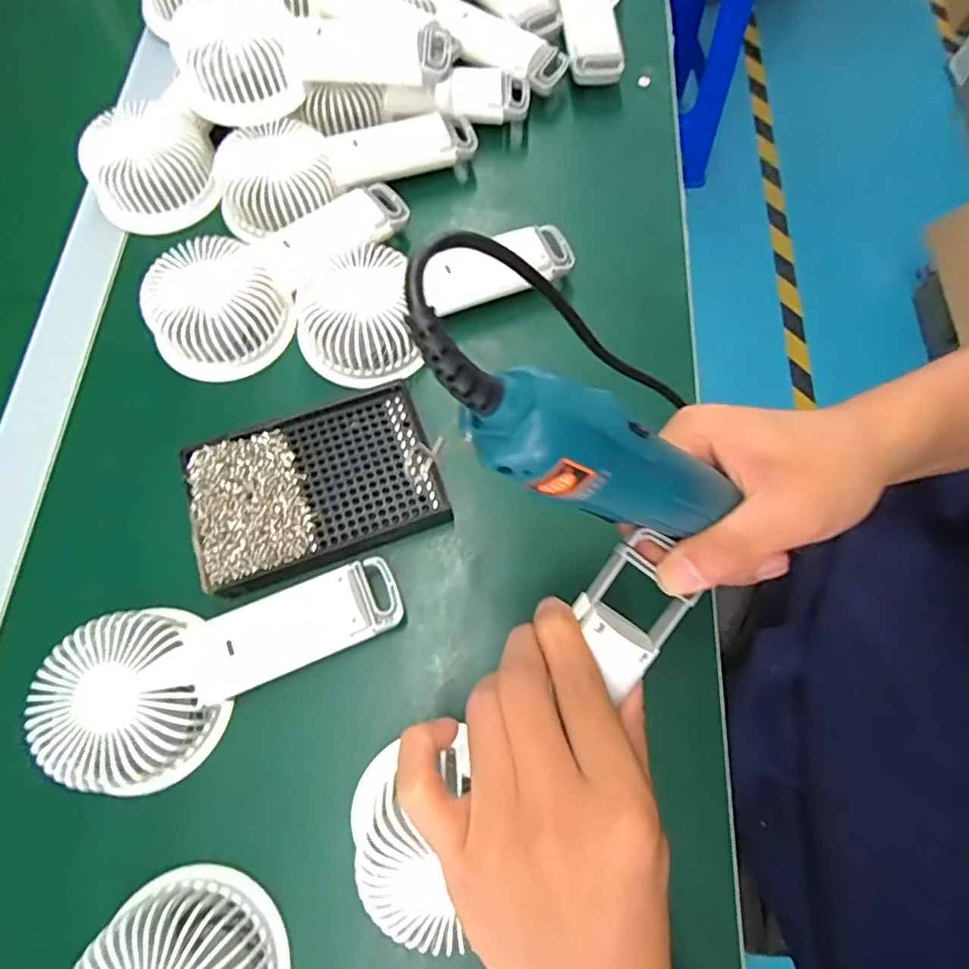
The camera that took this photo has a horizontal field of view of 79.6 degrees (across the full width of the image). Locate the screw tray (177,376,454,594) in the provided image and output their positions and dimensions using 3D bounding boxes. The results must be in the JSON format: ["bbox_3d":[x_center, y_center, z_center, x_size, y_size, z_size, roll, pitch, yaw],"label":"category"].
[{"bbox_3d":[-0.097,0.000,0.336,0.136,0.015,0.091,-20,72,-8],"label":"screw tray"}]

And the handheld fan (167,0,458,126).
[{"bbox_3d":[-0.115,-0.295,0.392,0.183,0.044,0.075,-9,71,-4],"label":"handheld fan"}]

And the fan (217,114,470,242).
[{"bbox_3d":[-0.098,-0.230,0.409,0.180,0.039,0.066,-23,73,-9],"label":"fan"}]

